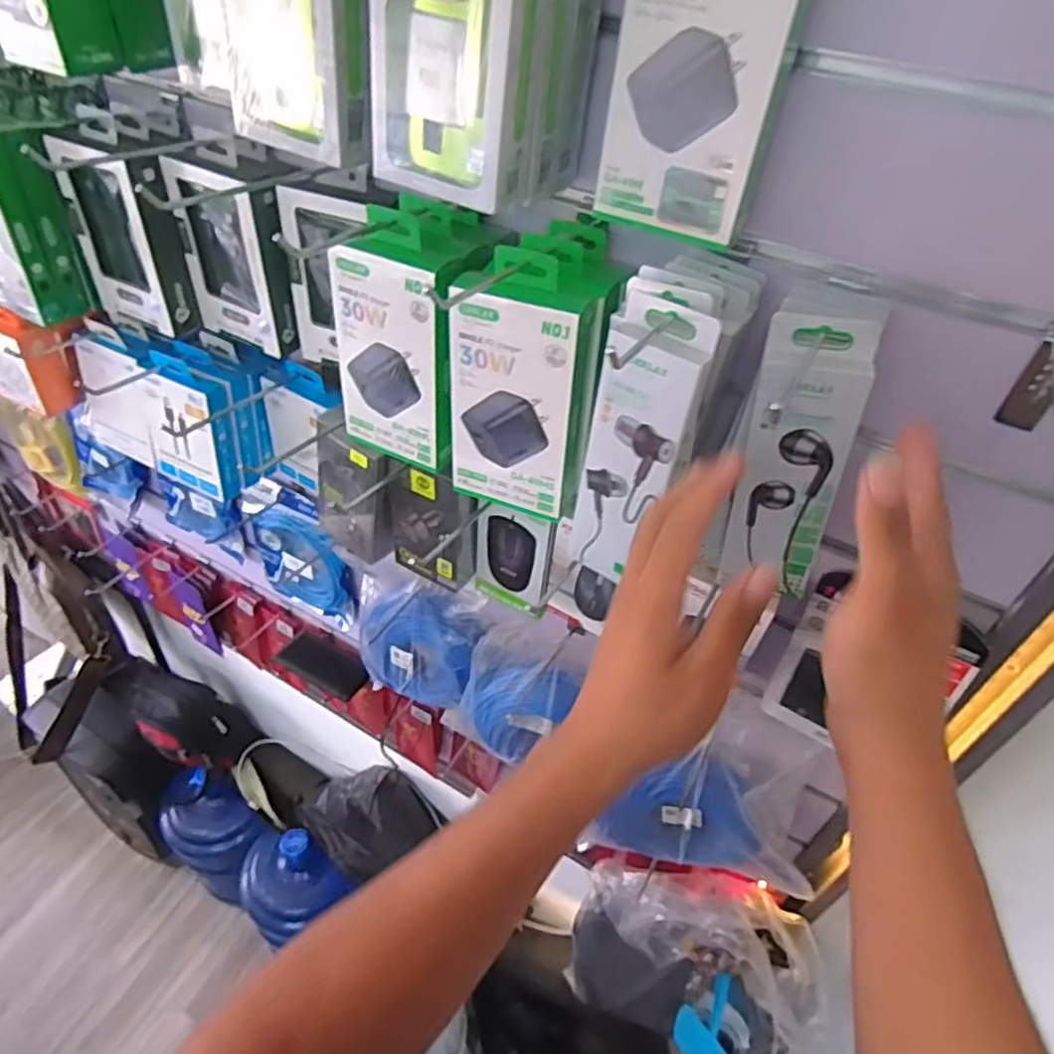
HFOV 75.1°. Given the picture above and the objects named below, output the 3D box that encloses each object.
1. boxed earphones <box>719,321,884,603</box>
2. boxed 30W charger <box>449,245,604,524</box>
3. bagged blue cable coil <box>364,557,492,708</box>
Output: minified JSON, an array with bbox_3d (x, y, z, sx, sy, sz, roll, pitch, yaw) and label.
[{"bbox_3d":[0.170,-0.036,0.443,0.060,0.191,0.018,12,39,16],"label":"boxed earphones"},{"bbox_3d":[-0.002,-0.096,0.483,0.098,0.180,0.037,19,45,13],"label":"boxed 30W charger"},{"bbox_3d":[-0.145,0.141,0.863,0.192,0.198,0.044,24,46,18],"label":"bagged blue cable coil"}]

